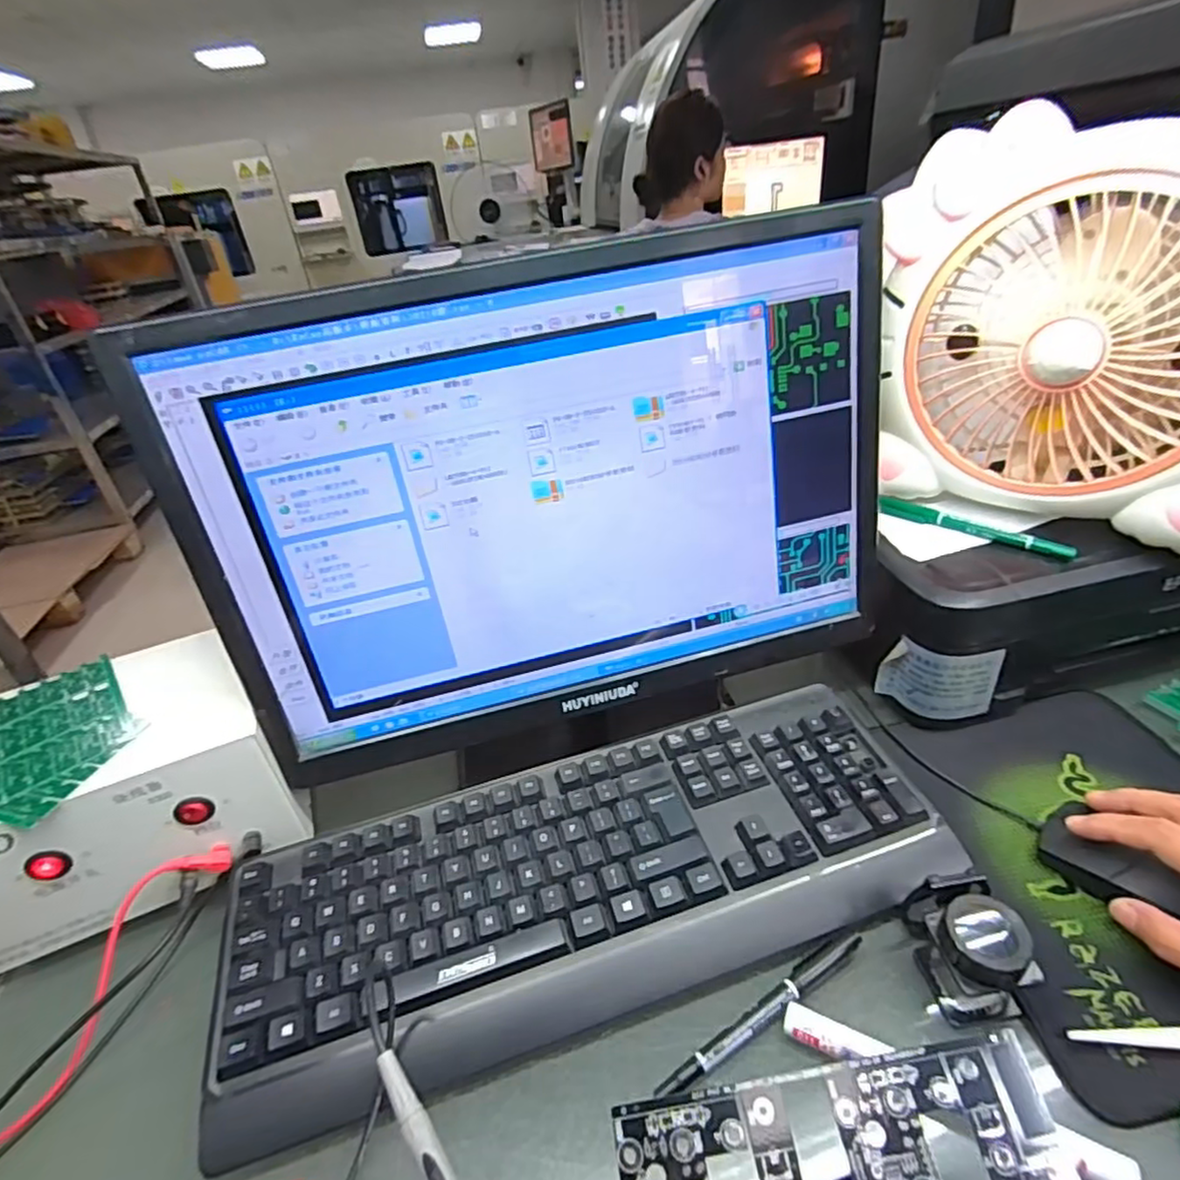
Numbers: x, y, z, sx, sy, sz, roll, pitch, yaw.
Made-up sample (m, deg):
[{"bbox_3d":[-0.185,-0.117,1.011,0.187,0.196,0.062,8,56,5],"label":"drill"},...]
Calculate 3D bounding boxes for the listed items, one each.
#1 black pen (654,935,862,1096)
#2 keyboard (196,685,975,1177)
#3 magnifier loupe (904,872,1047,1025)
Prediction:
[{"bbox_3d":[0.092,0.220,0.338,0.131,0.005,0.013,-24,37,-24],"label":"black pen"},{"bbox_3d":[0.001,0.173,0.398,0.428,0.032,0.149,-15,34,-11],"label":"keyboard"},{"bbox_3d":[0.196,0.181,0.335,0.043,0.052,0.057,-8,33,0],"label":"magnifier loupe"}]

